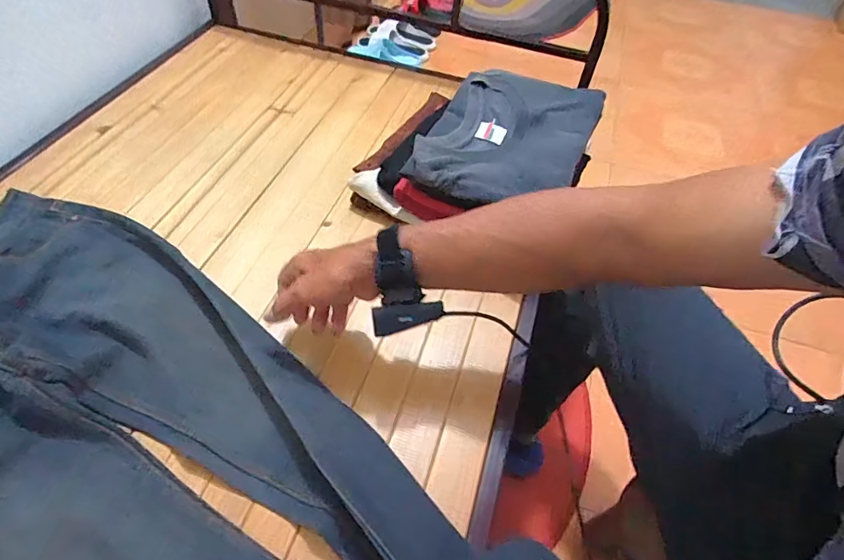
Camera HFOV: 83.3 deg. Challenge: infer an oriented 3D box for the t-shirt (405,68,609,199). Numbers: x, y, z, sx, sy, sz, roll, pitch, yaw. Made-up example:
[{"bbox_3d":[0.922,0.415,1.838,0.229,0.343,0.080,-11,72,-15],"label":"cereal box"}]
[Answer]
[{"bbox_3d":[0.124,-0.205,0.668,0.204,0.029,0.296,21,53,13],"label":"t-shirt"}]

